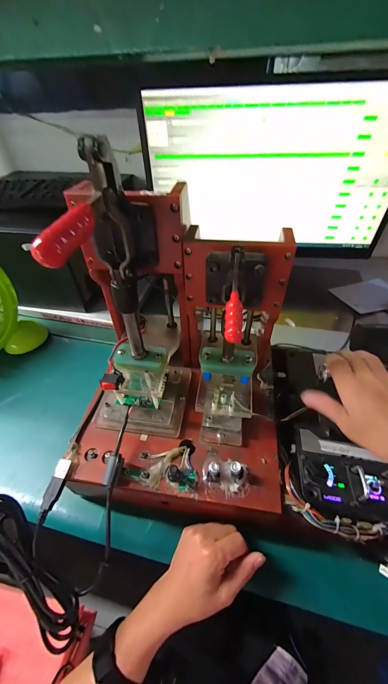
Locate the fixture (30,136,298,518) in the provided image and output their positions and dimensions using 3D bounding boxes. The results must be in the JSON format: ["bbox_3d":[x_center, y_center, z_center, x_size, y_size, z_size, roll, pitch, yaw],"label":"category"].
[{"bbox_3d":[-0.011,0.009,0.266,0.218,0.272,0.213,1,45,3],"label":"fixture"}]

